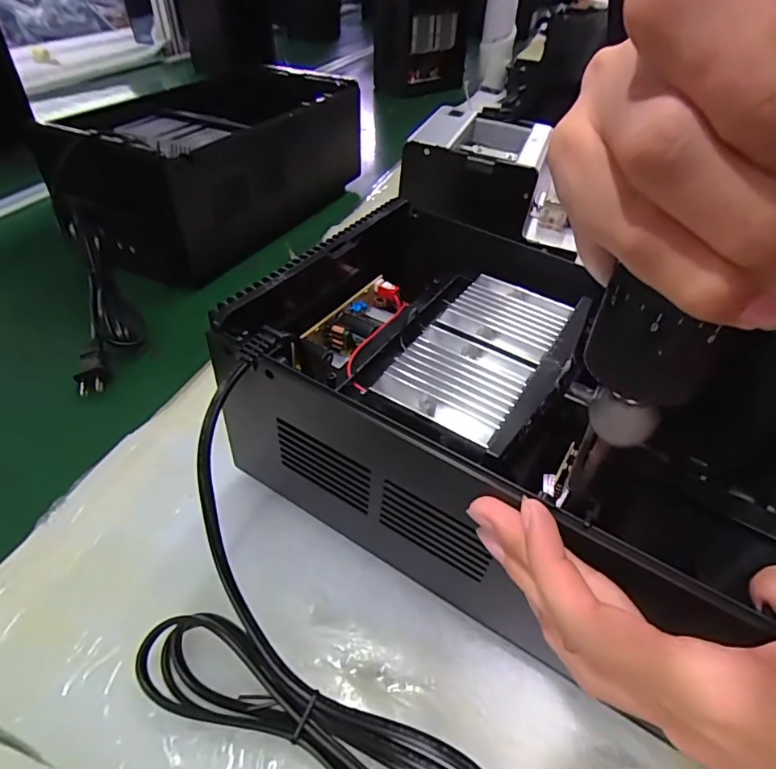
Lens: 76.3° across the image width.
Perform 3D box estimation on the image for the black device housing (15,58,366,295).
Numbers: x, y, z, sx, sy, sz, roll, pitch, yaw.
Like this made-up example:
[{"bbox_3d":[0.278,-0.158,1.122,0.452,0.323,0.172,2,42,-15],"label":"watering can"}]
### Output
[{"bbox_3d":[-0.196,-0.290,0.620,0.190,0.131,0.414,23,45,20],"label":"black device housing"}]

